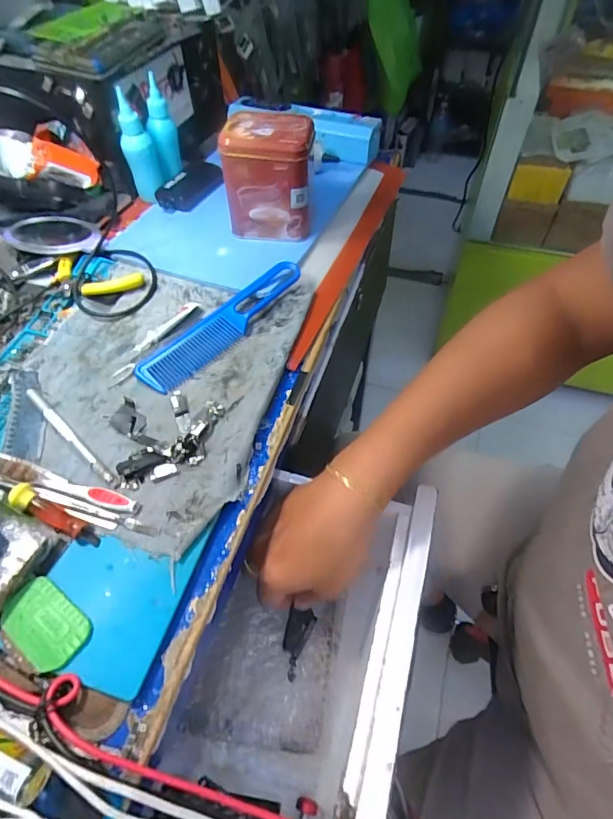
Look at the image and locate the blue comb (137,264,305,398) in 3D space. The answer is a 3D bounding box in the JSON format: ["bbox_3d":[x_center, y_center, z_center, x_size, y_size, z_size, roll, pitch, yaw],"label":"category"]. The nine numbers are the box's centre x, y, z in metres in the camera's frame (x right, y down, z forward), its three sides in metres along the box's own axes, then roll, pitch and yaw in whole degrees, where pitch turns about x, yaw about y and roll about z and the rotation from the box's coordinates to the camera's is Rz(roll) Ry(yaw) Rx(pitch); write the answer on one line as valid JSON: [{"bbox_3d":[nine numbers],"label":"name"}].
[{"bbox_3d":[-0.073,-0.080,0.425,0.041,0.009,0.185,43,68,14],"label":"blue comb"}]

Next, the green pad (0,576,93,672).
[{"bbox_3d":[-0.161,0.132,0.279,0.058,0.004,0.035,31,60,22],"label":"green pad"}]

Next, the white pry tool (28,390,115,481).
[{"bbox_3d":[-0.188,0.019,0.357,0.120,0.006,0.008,37,62,24],"label":"white pry tool"}]

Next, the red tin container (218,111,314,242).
[{"bbox_3d":[-0.039,-0.244,0.489,0.088,0.108,0.068,6,54,5],"label":"red tin container"}]

